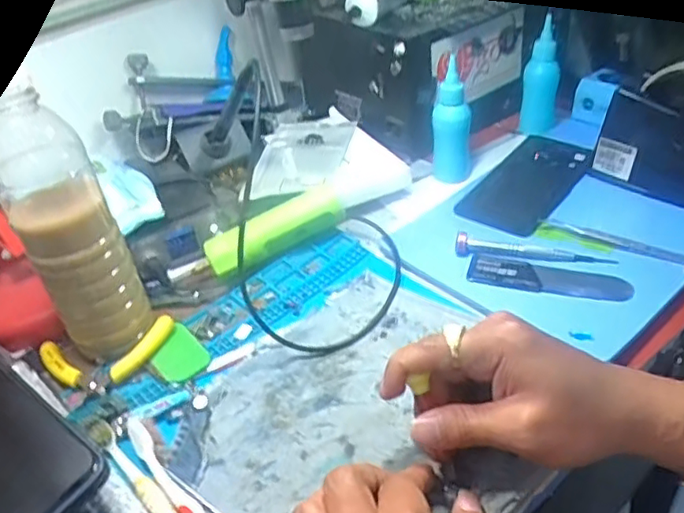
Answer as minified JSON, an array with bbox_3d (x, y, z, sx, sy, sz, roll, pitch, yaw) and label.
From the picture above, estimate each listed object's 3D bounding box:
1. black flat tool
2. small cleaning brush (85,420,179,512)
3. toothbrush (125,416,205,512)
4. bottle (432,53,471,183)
[{"bbox_3d":[0.156,0.016,0.466,0.115,0.007,0.031,9,39,14],"label":"black flat tool"},{"bbox_3d":[-0.126,0.126,0.364,0.013,0.011,0.091,-34,45,-30],"label":"small cleaning brush"},{"bbox_3d":[-0.102,0.131,0.358,0.012,0.015,0.106,-30,43,-27],"label":"toothbrush"},{"bbox_3d":[0.101,-0.120,0.563,0.035,0.126,0.030,0,38,9],"label":"bottle"}]

